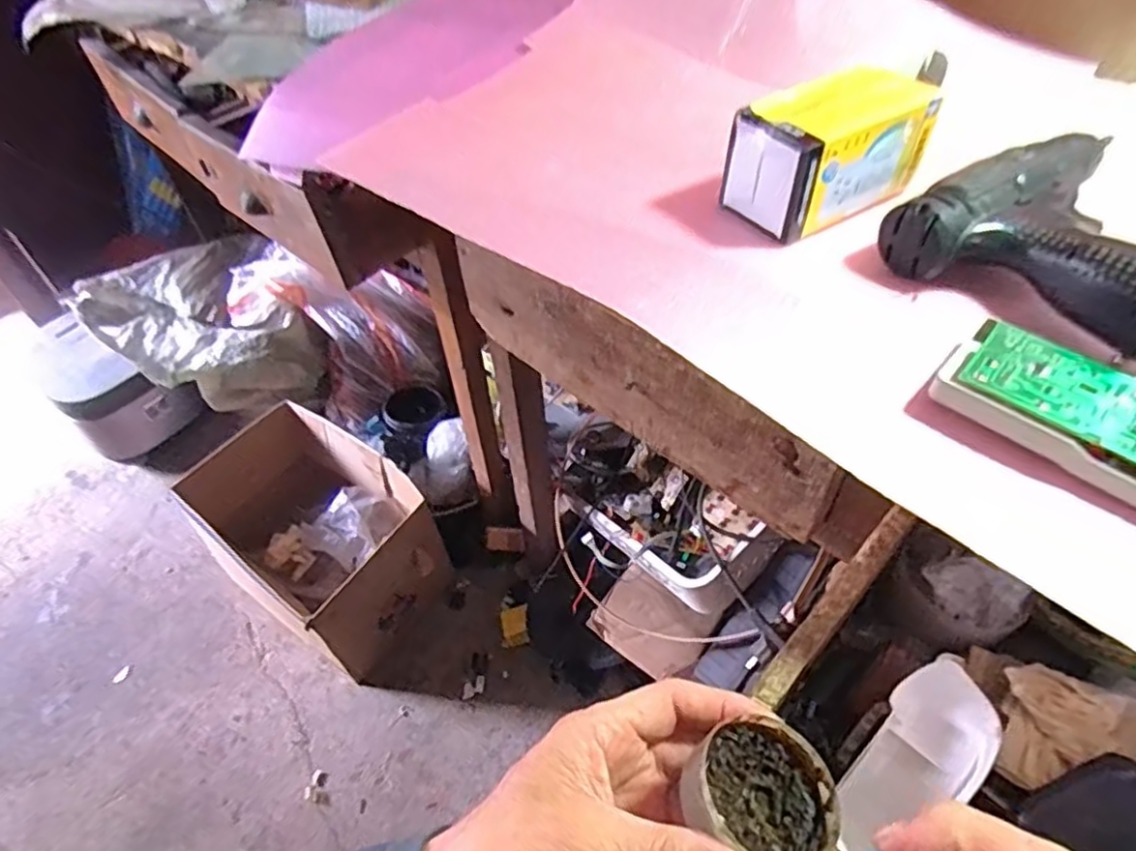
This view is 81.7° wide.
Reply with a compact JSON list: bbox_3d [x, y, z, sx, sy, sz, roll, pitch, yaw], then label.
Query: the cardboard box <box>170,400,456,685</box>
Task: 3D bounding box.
[{"bbox_3d":[-0.417,0.176,1.128,0.407,0.253,0.277,30,58,24],"label":"cardboard box"}]

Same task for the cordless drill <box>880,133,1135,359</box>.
[{"bbox_3d":[0.302,-0.123,0.389,0.175,0.052,0.154,-37,58,-25],"label":"cordless drill"}]

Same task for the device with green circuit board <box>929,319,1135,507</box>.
[{"bbox_3d":[0.244,-0.007,0.319,0.114,0.025,0.065,29,58,23],"label":"device with green circuit board"}]

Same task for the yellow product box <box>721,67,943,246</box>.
[{"bbox_3d":[0.169,-0.180,0.431,0.121,0.072,0.066,-26,55,-18],"label":"yellow product box"}]

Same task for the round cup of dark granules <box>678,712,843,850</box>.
[{"bbox_3d":[0.075,0.141,0.250,0.053,0.026,0.054,-1,51,1],"label":"round cup of dark granules"}]

